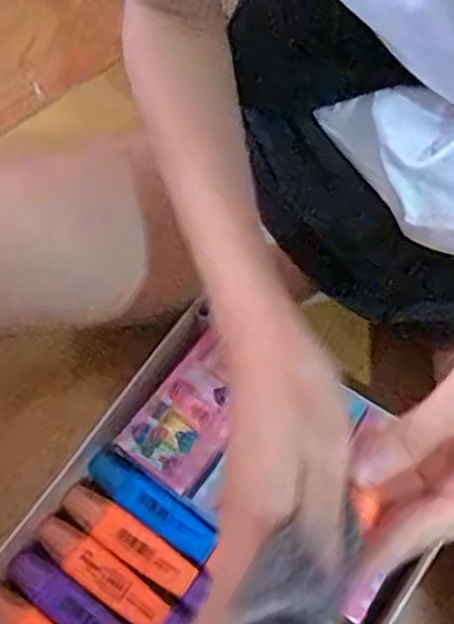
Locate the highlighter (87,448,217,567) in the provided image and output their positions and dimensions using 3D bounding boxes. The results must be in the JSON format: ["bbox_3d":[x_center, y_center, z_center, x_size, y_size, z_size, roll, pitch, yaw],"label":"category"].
[{"bbox_3d":[-0.052,0.129,0.451,0.101,0.018,0.024,33,70,16],"label":"highlighter"}]

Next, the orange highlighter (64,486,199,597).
[{"bbox_3d":[-0.067,0.154,0.453,0.104,0.010,0.024,30,69,15],"label":"orange highlighter"}]

